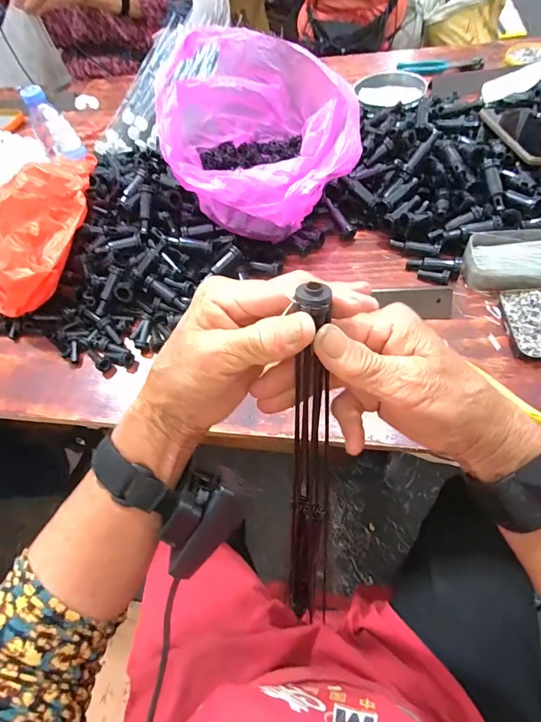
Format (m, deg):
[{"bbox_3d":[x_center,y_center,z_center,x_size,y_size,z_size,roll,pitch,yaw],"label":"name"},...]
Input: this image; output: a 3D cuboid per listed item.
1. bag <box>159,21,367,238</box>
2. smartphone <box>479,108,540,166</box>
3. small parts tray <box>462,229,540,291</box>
[{"bbox_3d":[-0.011,-0.306,0.528,0.252,0.145,0.247,3,57,6],"label":"bag"},{"bbox_3d":[0.367,-0.313,0.544,0.093,0.013,0.178,-3,53,-4],"label":"smartphone"},{"bbox_3d":[0.302,-0.125,0.471,0.121,0.033,0.069,4,57,7],"label":"small parts tray"}]

